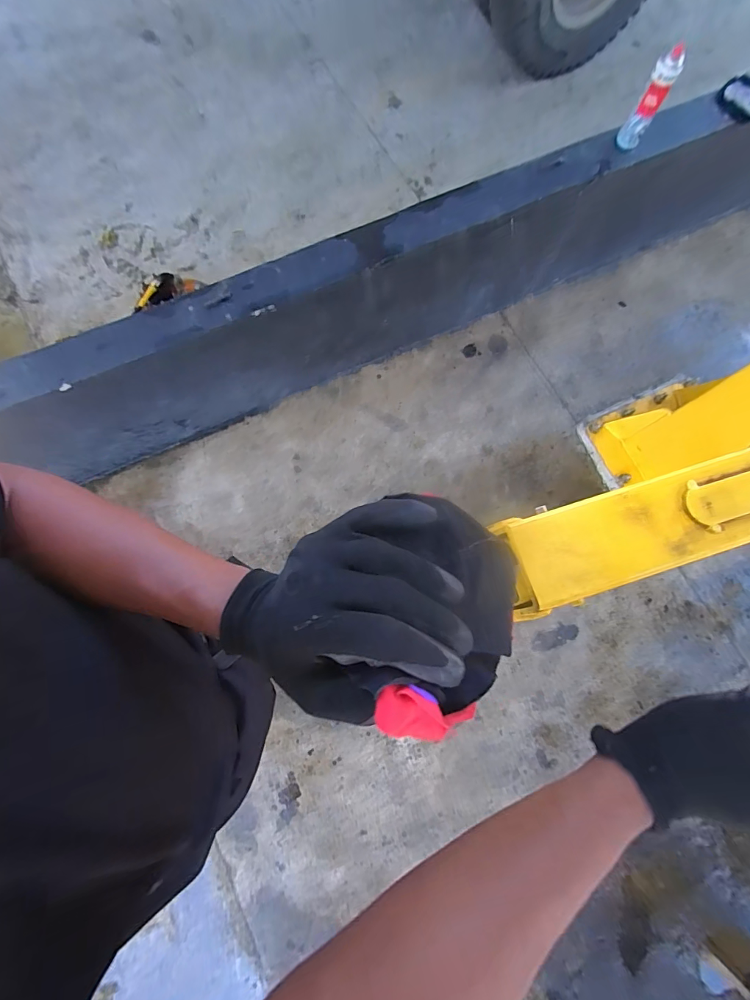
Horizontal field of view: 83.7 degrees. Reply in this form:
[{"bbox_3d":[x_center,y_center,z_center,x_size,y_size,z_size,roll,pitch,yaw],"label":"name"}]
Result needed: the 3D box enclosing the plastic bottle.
[{"bbox_3d":[0.769,-1.116,1.187,0.066,0.224,0.058,36,80,7],"label":"plastic bottle"}]

